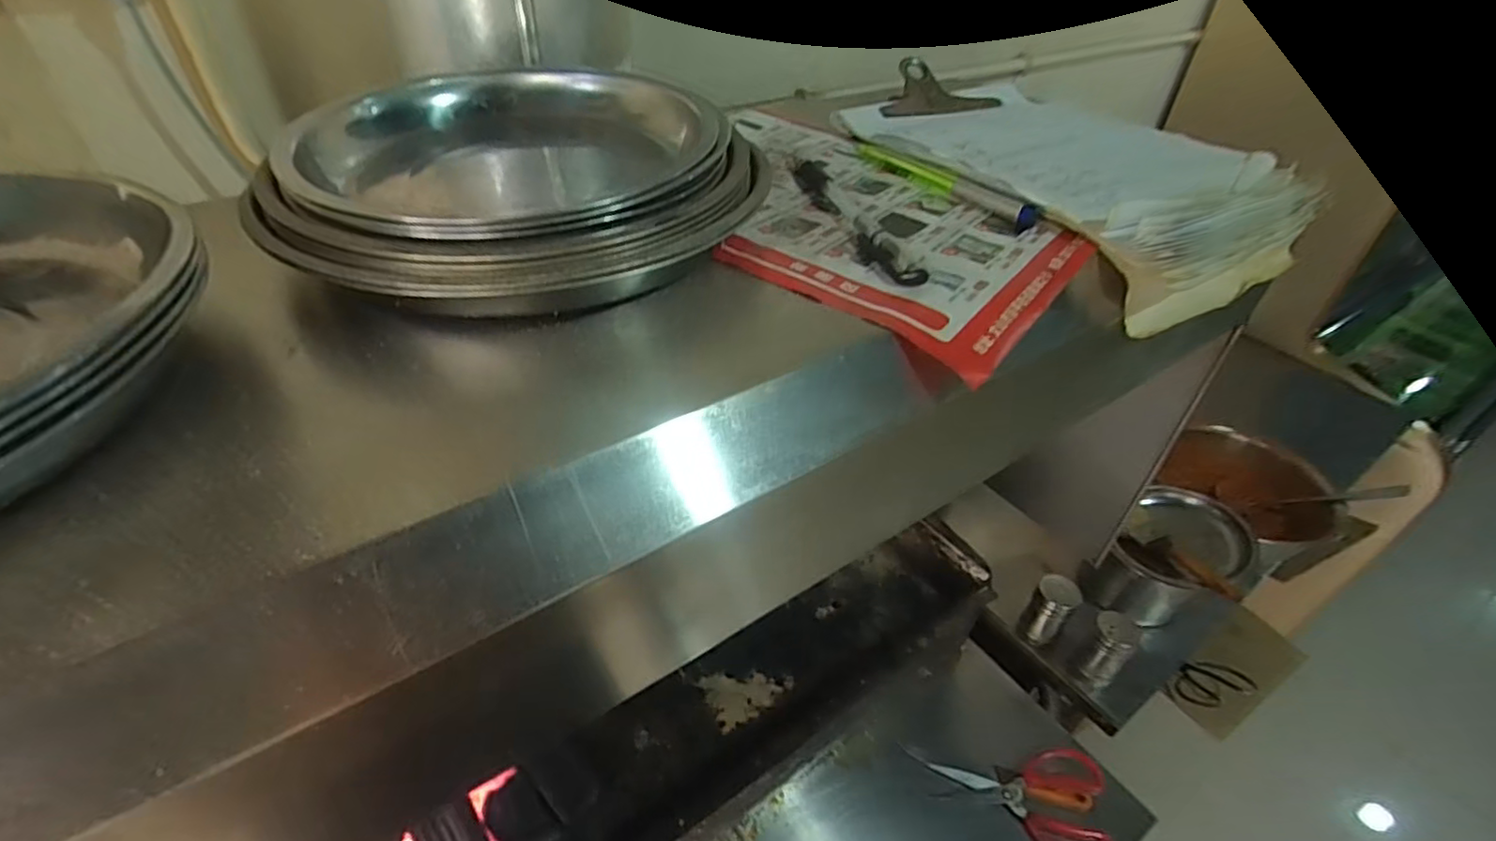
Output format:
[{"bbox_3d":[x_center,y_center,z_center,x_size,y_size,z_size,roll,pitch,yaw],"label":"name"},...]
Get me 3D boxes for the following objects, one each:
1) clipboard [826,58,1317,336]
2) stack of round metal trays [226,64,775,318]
[{"bbox_3d":[0.203,-0.149,0.407,0.173,0.049,0.225,-20,45,-27],"label":"clipboard"},{"bbox_3d":[-0.101,-0.103,0.283,0.195,0.050,0.187,23,43,21],"label":"stack of round metal trays"}]

